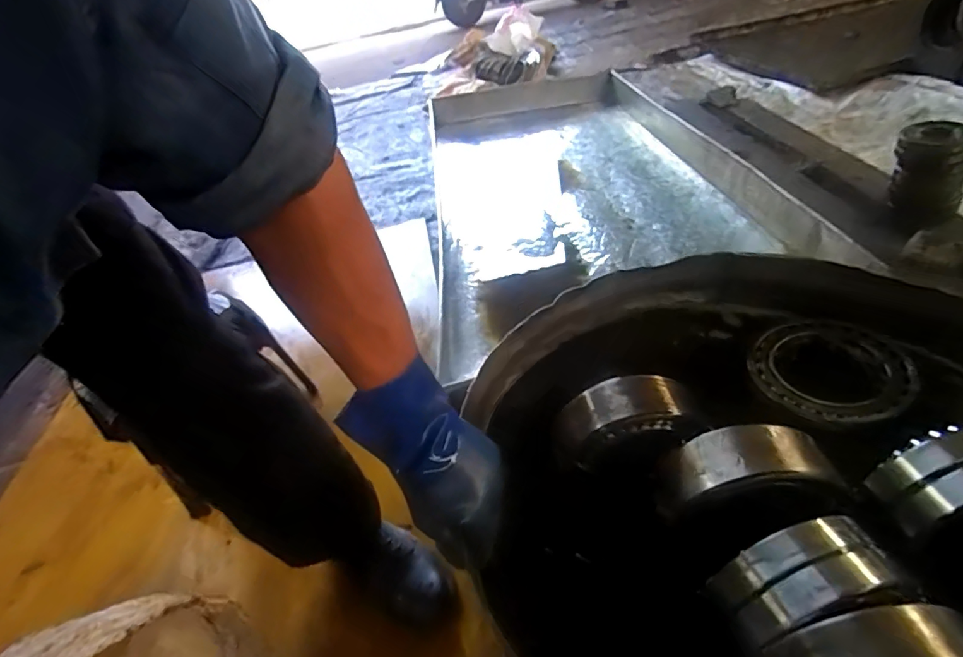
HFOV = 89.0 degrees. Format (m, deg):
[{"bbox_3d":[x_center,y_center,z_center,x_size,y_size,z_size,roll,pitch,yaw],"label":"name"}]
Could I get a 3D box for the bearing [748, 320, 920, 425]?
[{"bbox_3d":[0.408,0.044,0.576,0.154,0.030,0.156,28,55,38],"label":"bearing"}]

